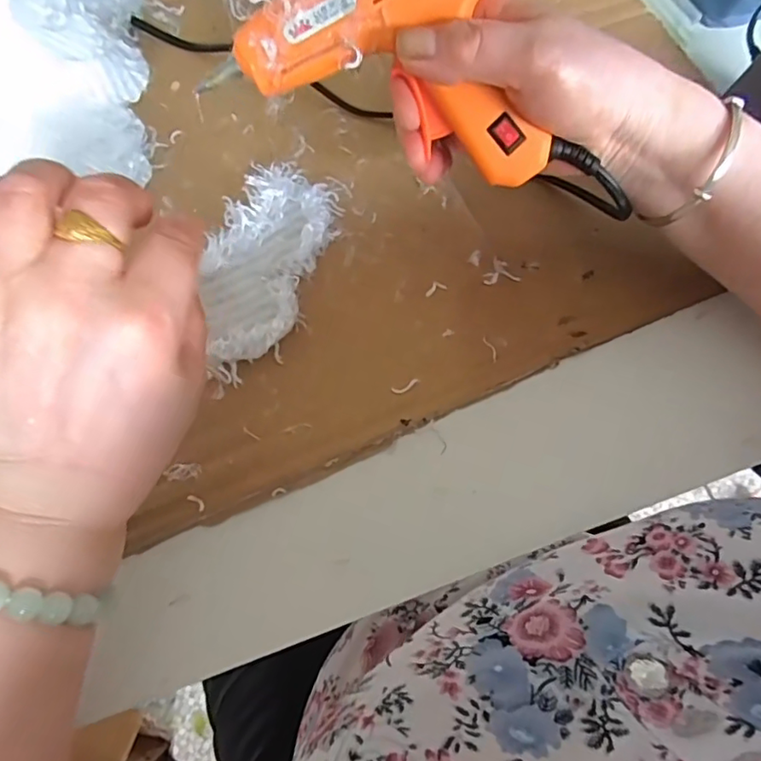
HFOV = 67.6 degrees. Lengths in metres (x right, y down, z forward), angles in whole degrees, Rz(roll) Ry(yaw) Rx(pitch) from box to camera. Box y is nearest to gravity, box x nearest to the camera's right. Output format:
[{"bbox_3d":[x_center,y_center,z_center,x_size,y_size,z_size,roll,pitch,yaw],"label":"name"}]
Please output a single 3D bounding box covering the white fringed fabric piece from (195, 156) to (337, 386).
[{"bbox_3d":[-0.062,-0.062,0.300,0.055,0.012,0.127,13,70,3],"label":"white fringed fabric piece"}]

